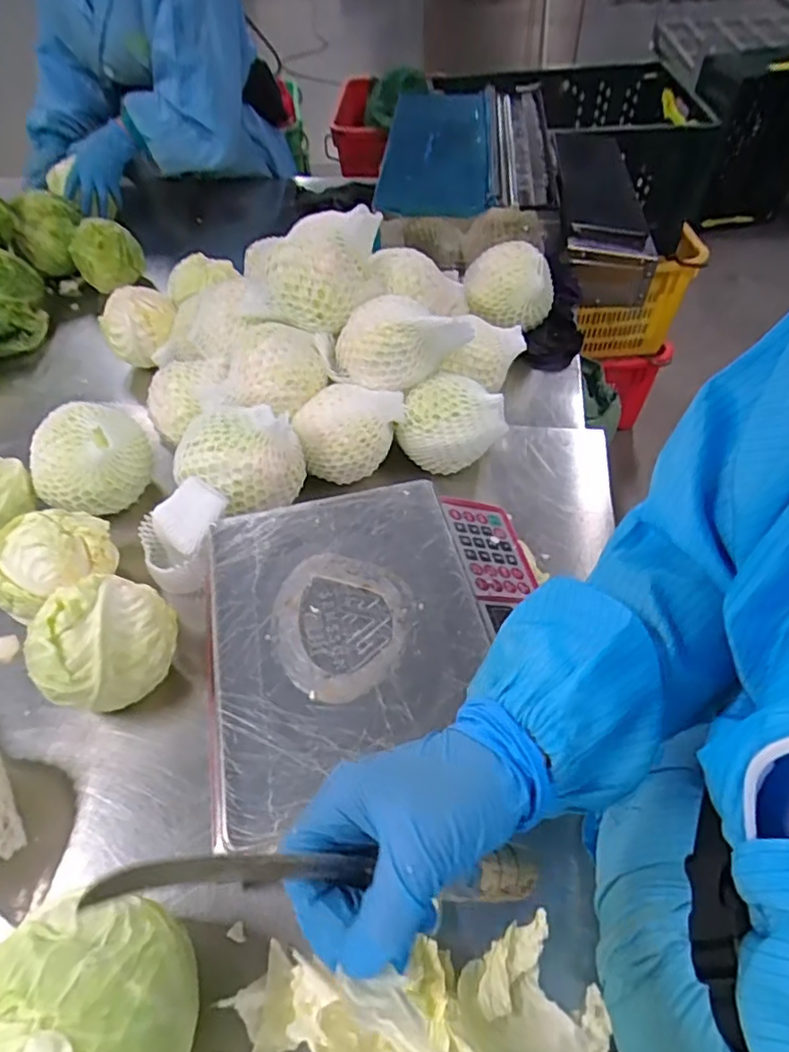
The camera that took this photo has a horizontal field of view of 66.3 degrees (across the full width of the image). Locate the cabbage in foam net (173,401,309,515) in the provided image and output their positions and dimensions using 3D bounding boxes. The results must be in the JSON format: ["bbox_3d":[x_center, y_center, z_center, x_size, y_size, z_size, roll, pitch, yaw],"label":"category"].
[{"bbox_3d":[-0.176,-0.080,0.667,0.111,0.097,0.102,-2,51,2],"label":"cabbage in foam net"}]

